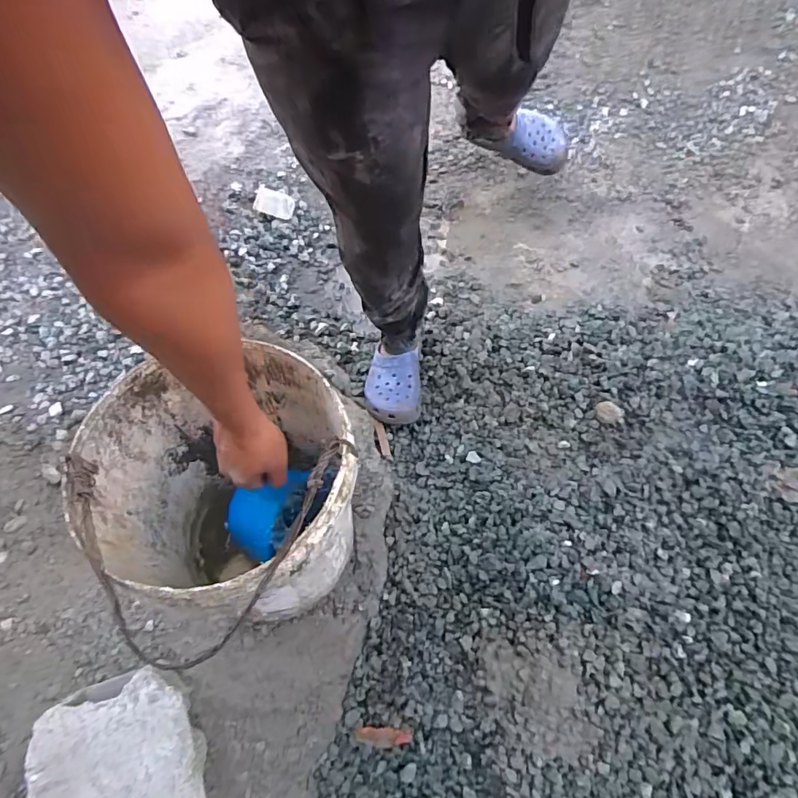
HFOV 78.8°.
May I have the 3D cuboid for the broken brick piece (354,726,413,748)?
[{"bbox_3d":[-0.027,0.524,0.755,0.092,0.013,0.026,-10,66,19],"label":"broken brick piece"}]

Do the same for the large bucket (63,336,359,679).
[{"bbox_3d":[-0.209,0.128,0.677,0.312,0.372,0.291,-1,68,2],"label":"large bucket"}]

